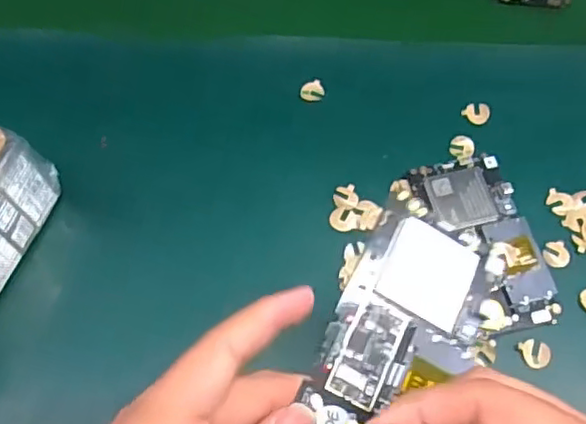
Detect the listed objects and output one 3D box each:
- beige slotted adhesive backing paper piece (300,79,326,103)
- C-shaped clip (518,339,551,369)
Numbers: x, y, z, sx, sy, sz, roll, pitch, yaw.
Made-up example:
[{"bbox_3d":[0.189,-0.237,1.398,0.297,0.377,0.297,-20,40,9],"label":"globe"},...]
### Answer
[{"bbox_3d":[0.015,-0.092,0.474,0.018,0.004,0.017,-17,65,-10],"label":"beige slotted adhesive backing paper piece"},{"bbox_3d":[0.152,0.088,0.386,0.017,0.004,0.019,-31,68,-15],"label":"C-shaped clip"}]

